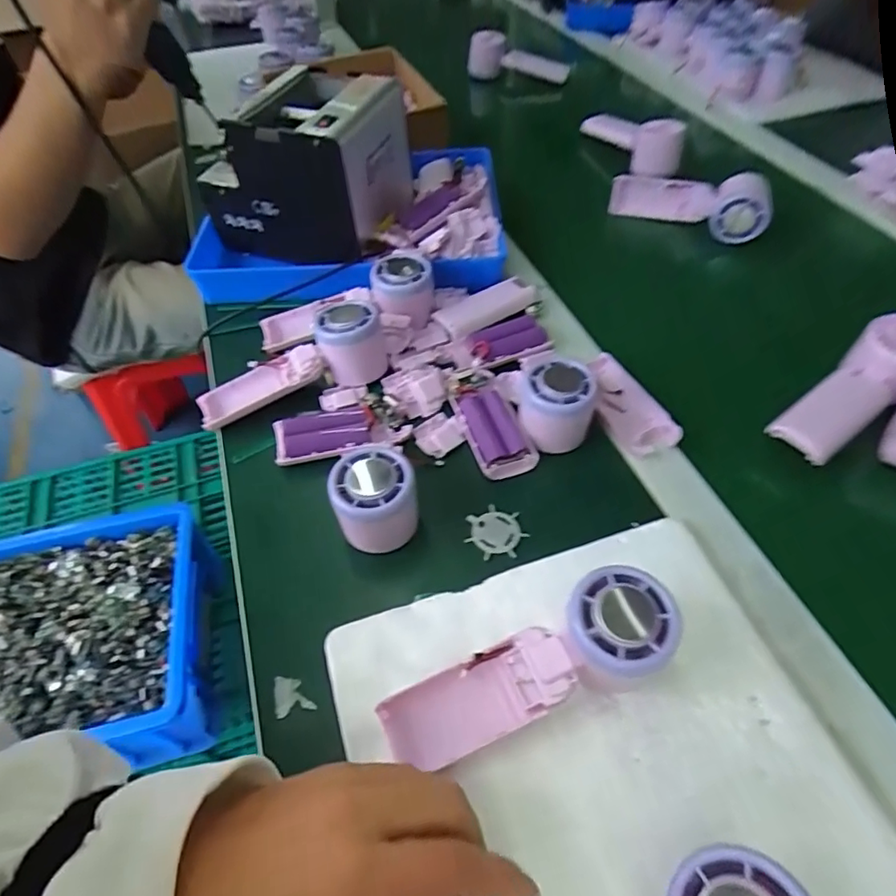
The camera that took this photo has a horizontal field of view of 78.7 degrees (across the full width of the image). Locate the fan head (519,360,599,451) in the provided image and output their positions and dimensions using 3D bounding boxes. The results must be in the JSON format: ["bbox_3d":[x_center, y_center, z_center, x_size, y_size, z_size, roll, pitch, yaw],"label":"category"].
[{"bbox_3d":[0.084,-0.036,0.425,0.057,0.046,0.054,4,52,5],"label":"fan head"}]

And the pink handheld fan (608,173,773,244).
[{"bbox_3d":[0.269,-0.276,0.613,0.166,0.056,0.041,20,55,17],"label":"pink handheld fan"}]

